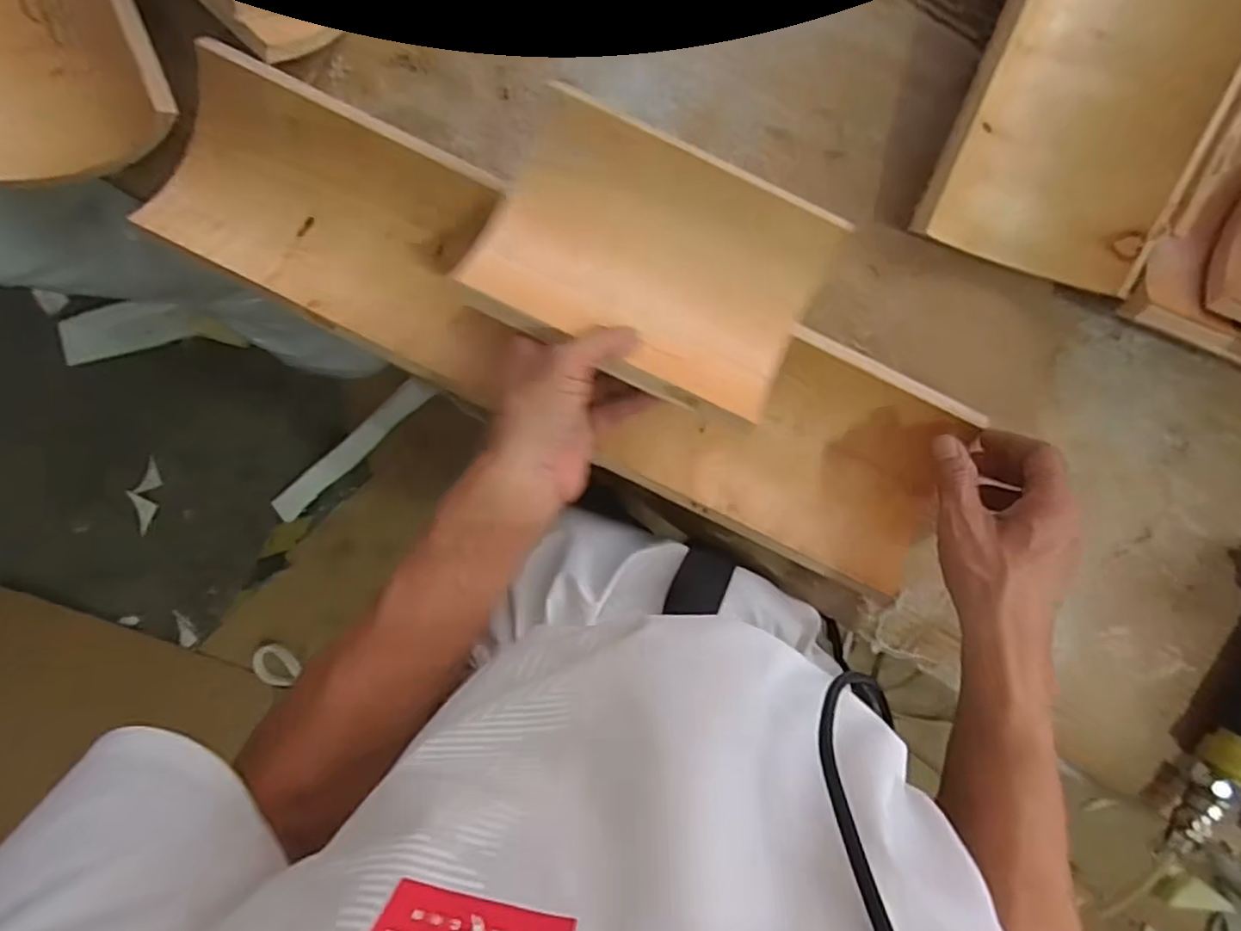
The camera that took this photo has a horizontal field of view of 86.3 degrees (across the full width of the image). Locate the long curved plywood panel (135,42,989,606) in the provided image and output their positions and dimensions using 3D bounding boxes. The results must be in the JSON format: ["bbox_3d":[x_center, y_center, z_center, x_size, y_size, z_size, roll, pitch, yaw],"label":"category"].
[{"bbox_3d":[-0.037,-0.090,0.461,0.611,0.032,0.147,25,93,0],"label":"long curved plywood panel"}]

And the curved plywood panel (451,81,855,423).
[{"bbox_3d":[0.020,-0.126,0.403,0.196,0.030,0.143,25,93,0],"label":"curved plywood panel"}]

